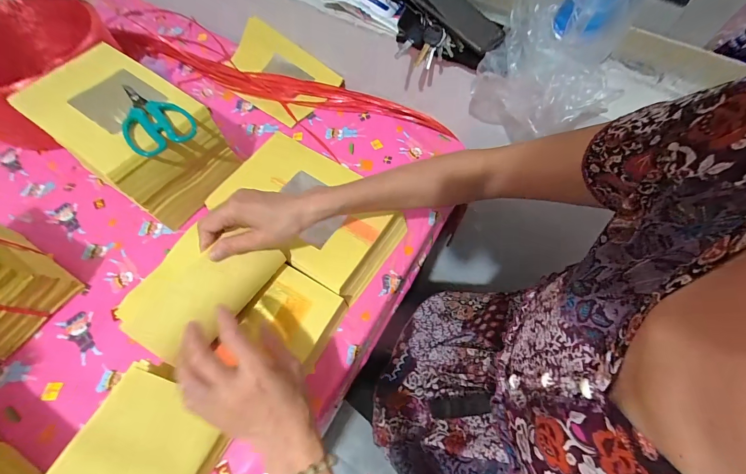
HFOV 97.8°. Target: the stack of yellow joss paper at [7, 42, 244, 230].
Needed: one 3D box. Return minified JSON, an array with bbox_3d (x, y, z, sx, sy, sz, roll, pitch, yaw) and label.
[{"bbox_3d":[-0.366,-0.158,0.507,0.243,0.136,0.155,33,66,14],"label":"stack of yellow joss paper"}]

